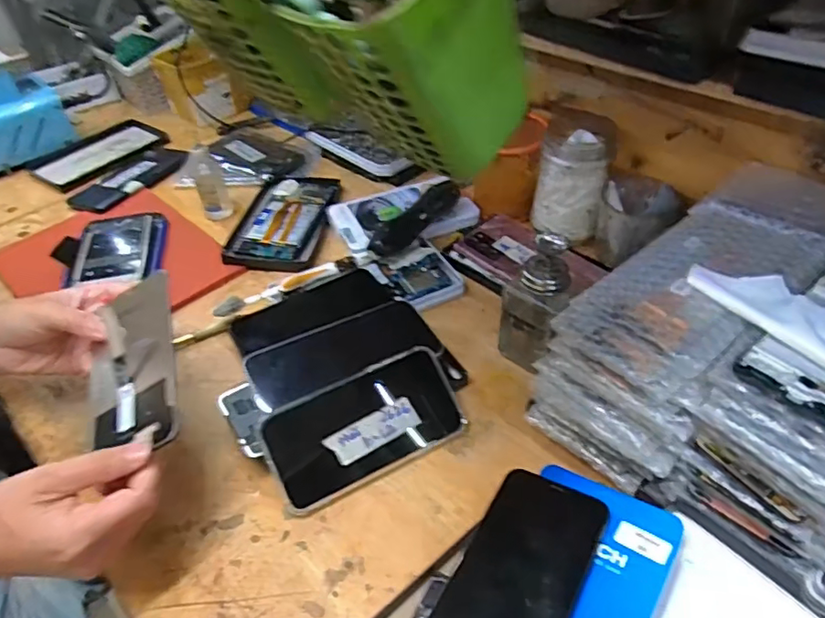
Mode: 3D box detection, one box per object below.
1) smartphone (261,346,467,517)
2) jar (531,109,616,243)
[{"bbox_3d":[-0.037,0.091,0.454,0.151,0.008,0.076,-23,82,-20],"label":"smartphone"},{"bbox_3d":[0.172,-0.143,0.620,0.073,0.113,0.077,6,44,11],"label":"jar"}]

